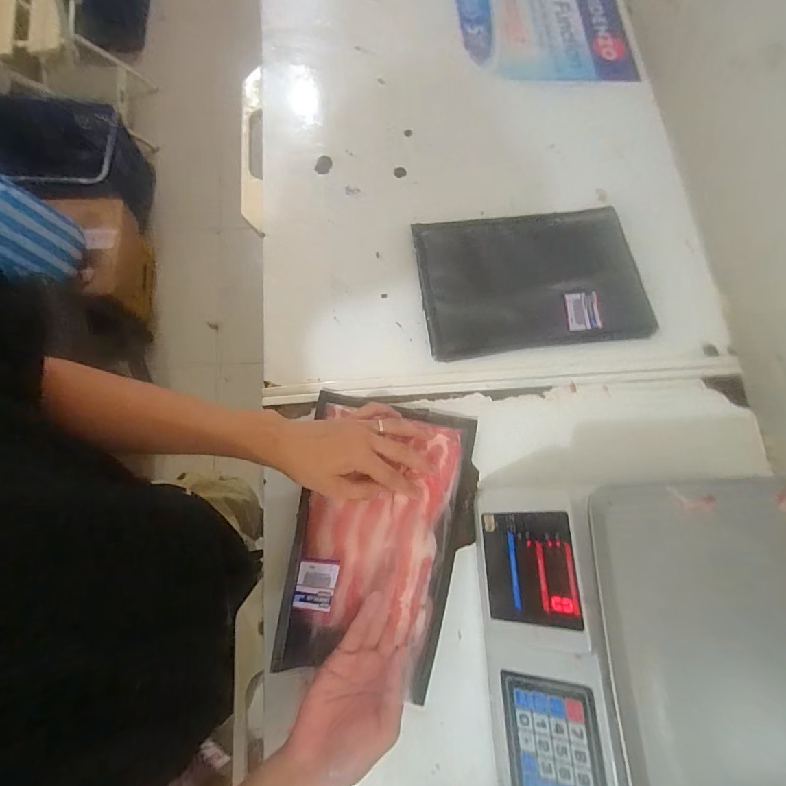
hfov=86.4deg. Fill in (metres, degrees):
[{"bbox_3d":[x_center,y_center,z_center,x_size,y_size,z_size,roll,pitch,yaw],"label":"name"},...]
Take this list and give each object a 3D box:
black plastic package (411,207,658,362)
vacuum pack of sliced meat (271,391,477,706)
[{"bbox_3d":[0.193,-0.163,0.588,0.306,0.017,0.205,-7,75,-2],"label":"black plastic package"},{"bbox_3d":[-0.014,0.151,0.472,0.190,0.044,0.297,10,67,4],"label":"vacuum pack of sliced meat"}]

